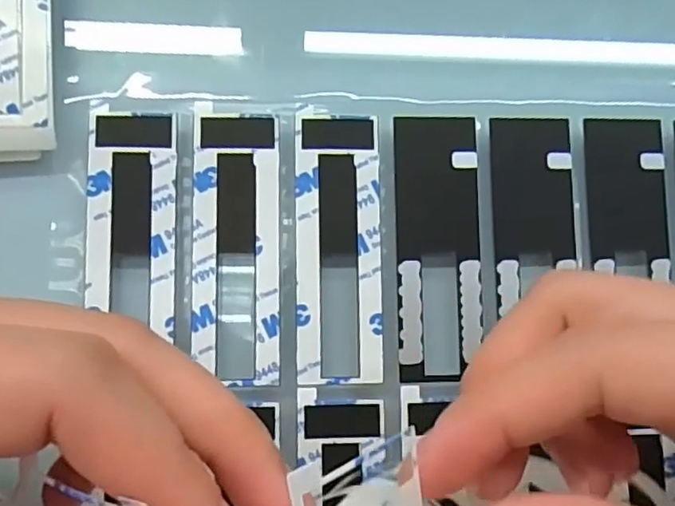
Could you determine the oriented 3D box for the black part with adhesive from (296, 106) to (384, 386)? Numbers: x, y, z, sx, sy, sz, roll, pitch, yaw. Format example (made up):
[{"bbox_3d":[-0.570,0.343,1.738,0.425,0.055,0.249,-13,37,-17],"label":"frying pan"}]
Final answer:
[{"bbox_3d":[0.001,-0.002,0.194,0.027,0.004,0.086,0,83,-8],"label":"black part with adhesive"}]

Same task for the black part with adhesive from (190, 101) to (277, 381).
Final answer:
[{"bbox_3d":[-0.032,-0.003,0.191,0.027,0.004,0.087,1,83,-8],"label":"black part with adhesive"}]

